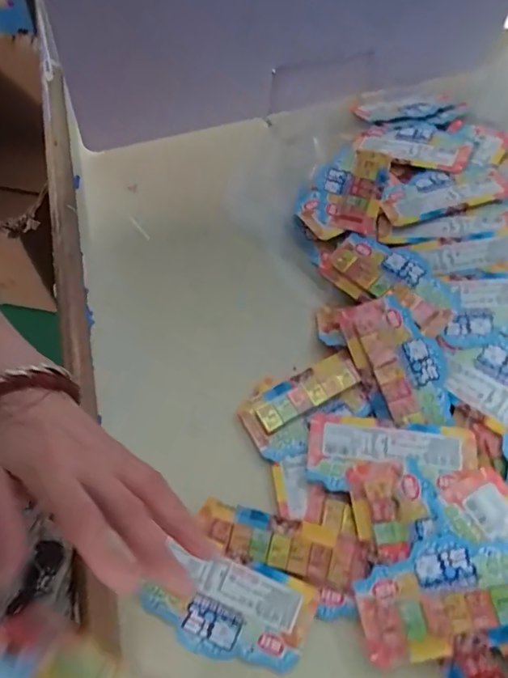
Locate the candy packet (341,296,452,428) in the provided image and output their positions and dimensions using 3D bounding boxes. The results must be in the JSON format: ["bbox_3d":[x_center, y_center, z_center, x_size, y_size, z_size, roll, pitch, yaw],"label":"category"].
[{"bbox_3d":[0.140,0.021,0.483,0.072,0.015,0.136,-15,73,-1],"label":"candy packet"}]

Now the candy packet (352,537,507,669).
[{"bbox_3d":[0.153,0.197,0.382,0.146,0.015,0.073,-18,65,7],"label":"candy packet"}]

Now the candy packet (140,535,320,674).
[{"bbox_3d":[-0.022,0.216,0.399,0.134,0.012,0.073,18,64,5],"label":"candy packet"}]

